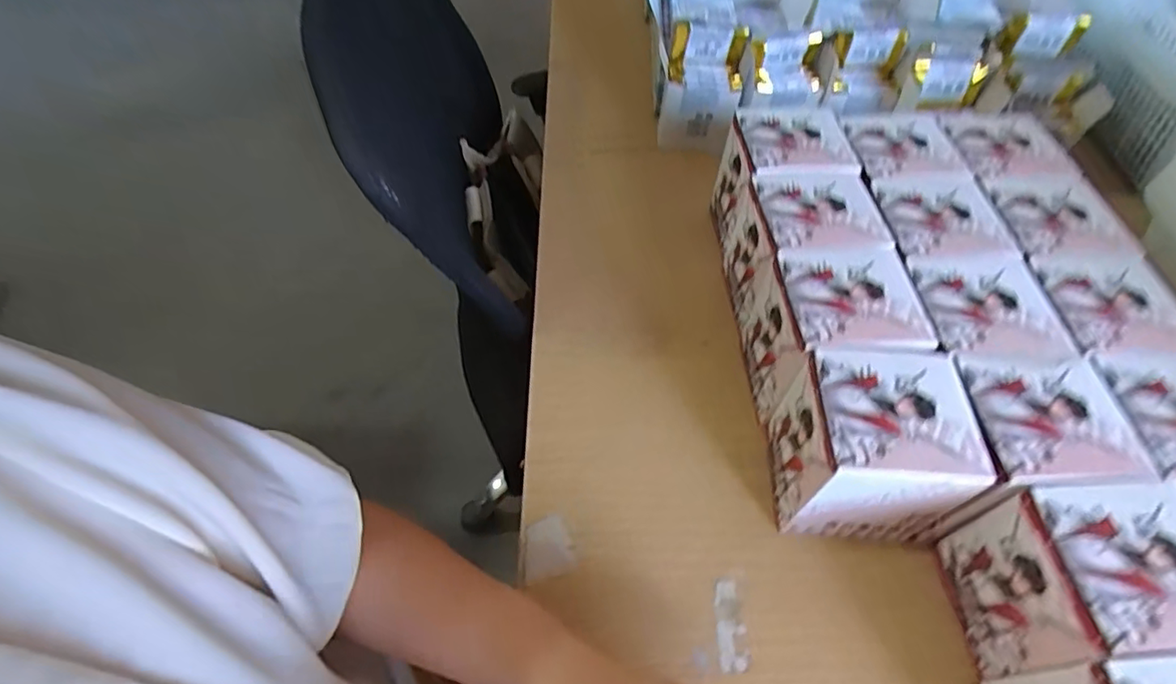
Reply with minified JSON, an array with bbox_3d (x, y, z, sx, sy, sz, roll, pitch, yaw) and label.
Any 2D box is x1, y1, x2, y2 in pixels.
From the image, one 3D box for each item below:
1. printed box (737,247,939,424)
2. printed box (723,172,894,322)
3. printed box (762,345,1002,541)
[{"bbox_3d":[0.169,-0.003,0.428,0.087,0.112,0.094,1,55,-2],"label":"printed box"},{"bbox_3d":[0.165,-0.071,0.464,0.087,0.091,0.081,0,55,-3],"label":"printed box"},{"bbox_3d":[0.176,0.072,0.379,0.090,0.114,0.086,2,55,-1],"label":"printed box"}]

